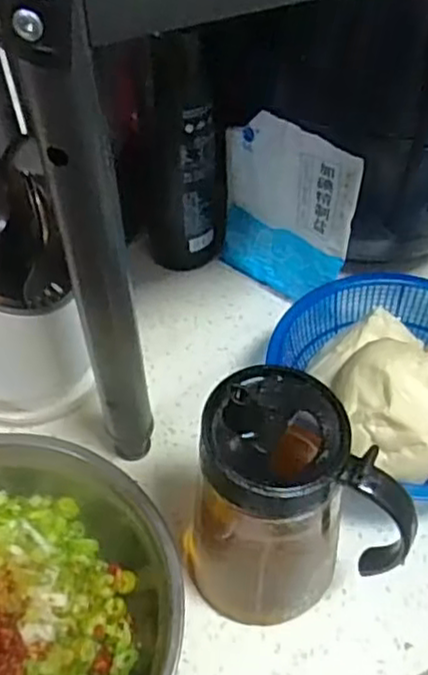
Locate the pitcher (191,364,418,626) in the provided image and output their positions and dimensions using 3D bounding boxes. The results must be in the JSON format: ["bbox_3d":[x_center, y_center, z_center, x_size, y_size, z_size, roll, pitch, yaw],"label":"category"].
[{"bbox_3d":[0.044,0.099,0.381,0.113,0.158,0.078,9,51,7],"label":"pitcher"}]

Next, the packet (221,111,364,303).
[{"bbox_3d":[0.055,-0.097,0.542,0.113,0.146,0.021,28,56,21],"label":"packet"}]

